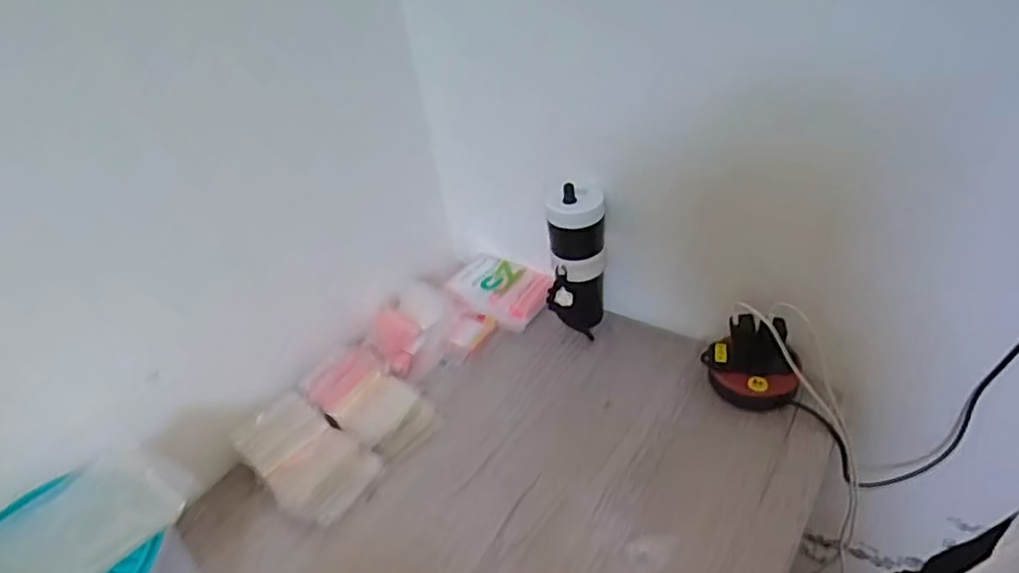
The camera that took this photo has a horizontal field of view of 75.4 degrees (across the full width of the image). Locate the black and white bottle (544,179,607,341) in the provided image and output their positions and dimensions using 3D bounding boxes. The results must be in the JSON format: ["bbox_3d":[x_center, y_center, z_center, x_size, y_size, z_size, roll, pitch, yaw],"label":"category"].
[{"bbox_3d":[0.100,-0.035,1.002,0.083,0.233,0.070,5,40,16],"label":"black and white bottle"}]

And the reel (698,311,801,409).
[{"bbox_3d":[0.329,0.098,0.889,0.119,0.115,0.086,-2,39,7],"label":"reel"}]

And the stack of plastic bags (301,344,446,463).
[{"bbox_3d":[-0.196,0.161,0.941,0.184,0.073,0.115,23,47,33],"label":"stack of plastic bags"}]

